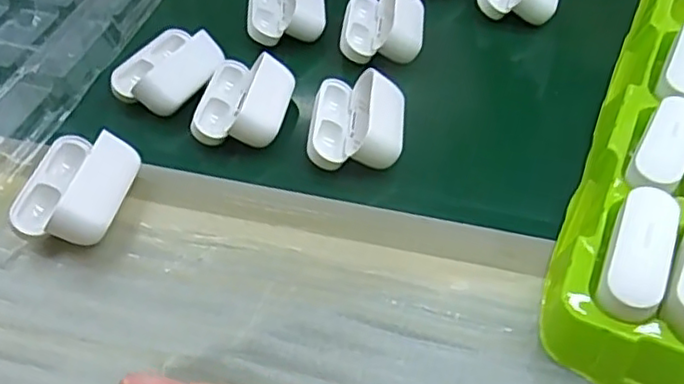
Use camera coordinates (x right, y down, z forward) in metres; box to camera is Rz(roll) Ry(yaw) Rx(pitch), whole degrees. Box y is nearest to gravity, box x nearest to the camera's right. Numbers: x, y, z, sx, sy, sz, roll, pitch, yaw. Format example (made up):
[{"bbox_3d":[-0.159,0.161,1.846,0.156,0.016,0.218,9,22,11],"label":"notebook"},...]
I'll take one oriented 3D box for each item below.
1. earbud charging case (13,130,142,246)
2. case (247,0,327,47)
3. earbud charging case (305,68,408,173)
[{"bbox_3d":[-0.141,-0.002,0.346,0.048,0.029,0.063,10,51,11],"label":"earbud charging case"},{"bbox_3d":[-0.039,-0.130,0.459,0.053,0.028,0.063,-5,50,-1],"label":"case"},{"bbox_3d":[0.010,-0.040,0.381,0.052,0.033,0.063,3,50,5],"label":"earbud charging case"}]

